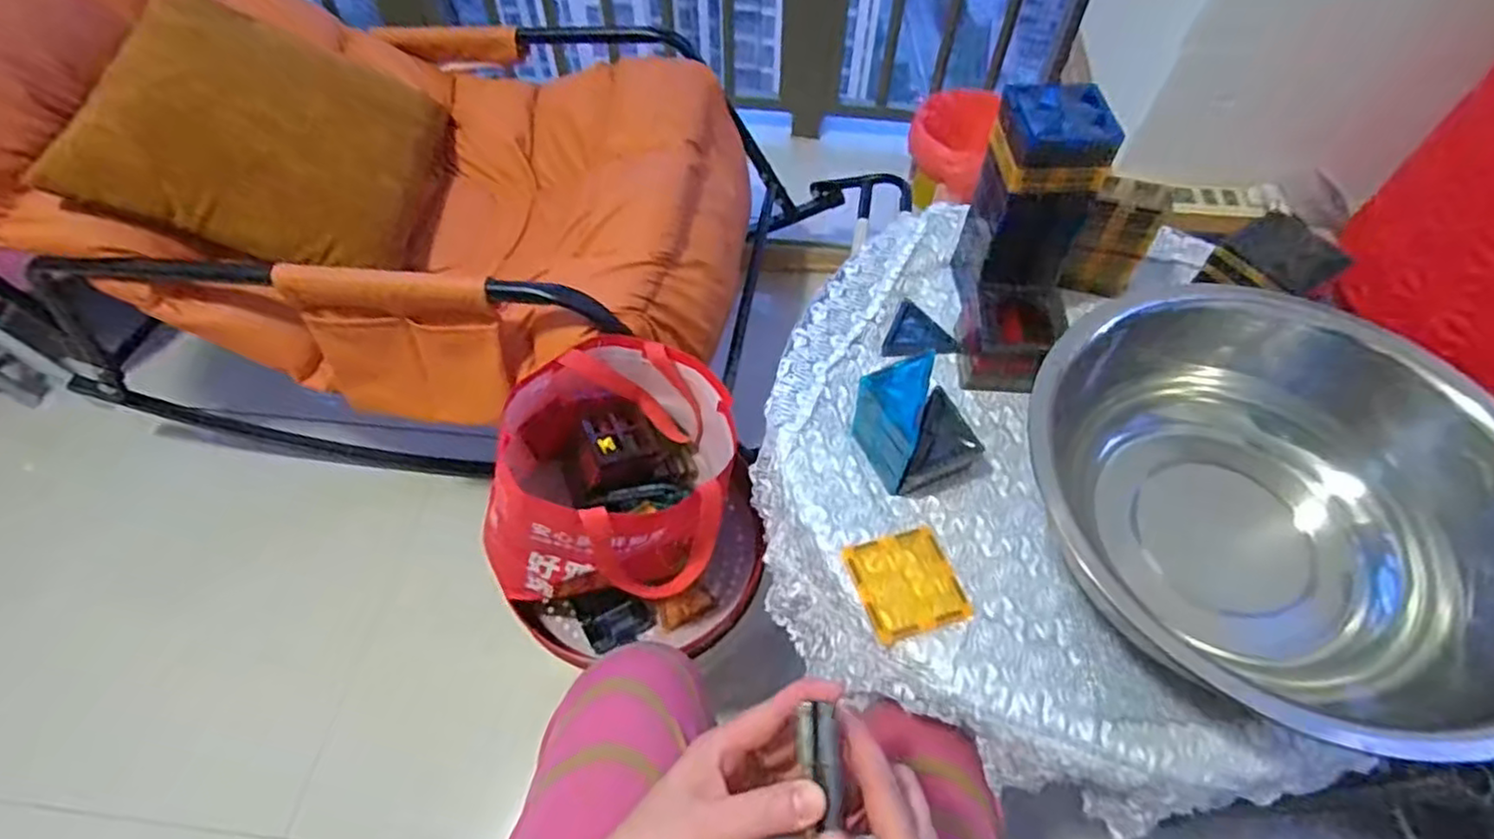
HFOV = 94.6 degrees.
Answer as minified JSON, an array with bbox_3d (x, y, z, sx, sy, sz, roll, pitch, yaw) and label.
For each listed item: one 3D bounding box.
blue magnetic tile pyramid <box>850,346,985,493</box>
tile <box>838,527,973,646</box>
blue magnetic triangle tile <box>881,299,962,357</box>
[{"bbox_3d":[0.142,0.004,0.575,0.092,0.083,0.076,-20,59,-13],"label":"blue magnetic tile pyramid"},{"bbox_3d":[0.123,0.126,0.532,0.079,0.009,0.080,-11,52,-13],"label":"tile"},{"bbox_3d":[0.174,-0.082,0.674,0.067,0.006,0.071,21,58,13],"label":"blue magnetic triangle tile"}]

